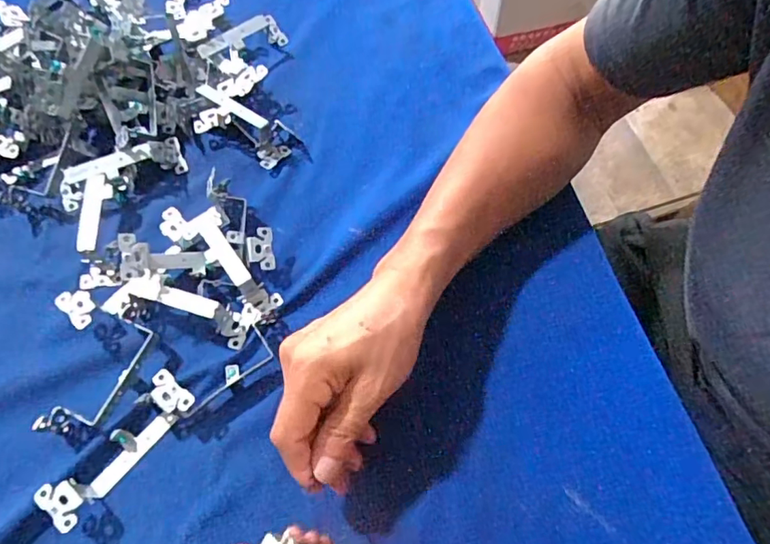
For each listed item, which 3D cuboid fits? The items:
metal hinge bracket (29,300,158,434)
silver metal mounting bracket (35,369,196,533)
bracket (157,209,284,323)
[{"bbox_3d":[-0.197,0.070,0.368,0.036,0.026,0.105,24,69,10],"label":"metal hinge bracket"},{"bbox_3d":[-0.176,0.119,0.347,0.032,0.028,0.105,38,71,15],"label":"silver metal mounting bracket"},{"bbox_3d":[-0.128,-0.011,0.402,0.044,0.027,0.108,-37,72,-15],"label":"bracket"}]

